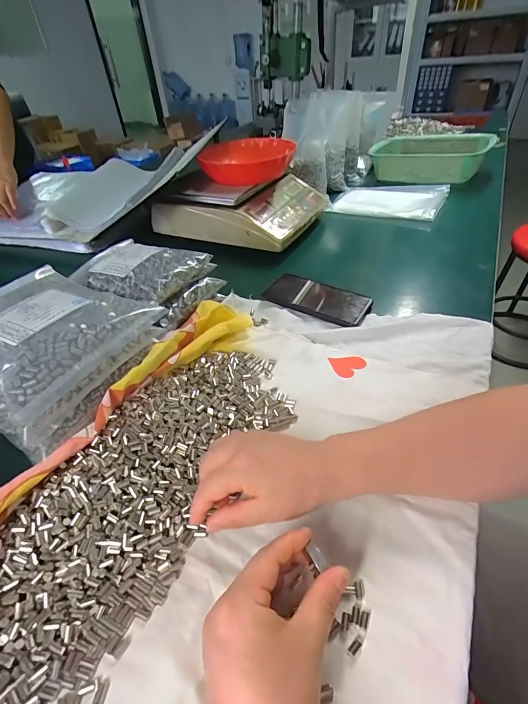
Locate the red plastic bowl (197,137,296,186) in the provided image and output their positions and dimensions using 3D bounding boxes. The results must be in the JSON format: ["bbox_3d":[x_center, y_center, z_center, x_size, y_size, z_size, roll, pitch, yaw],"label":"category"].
[{"bbox_3d":[-0.028,-0.413,0.745,0.178,0.062,0.173,0,43,0],"label":"red plastic bowl"}]

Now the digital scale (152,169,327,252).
[{"bbox_3d":[-0.048,-0.335,0.774,0.318,0.091,0.253,18,46,19],"label":"digital scale"}]

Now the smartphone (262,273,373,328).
[{"bbox_3d":[0.084,-0.086,0.545,0.158,0.016,0.074,25,49,24],"label":"smartphone"}]

